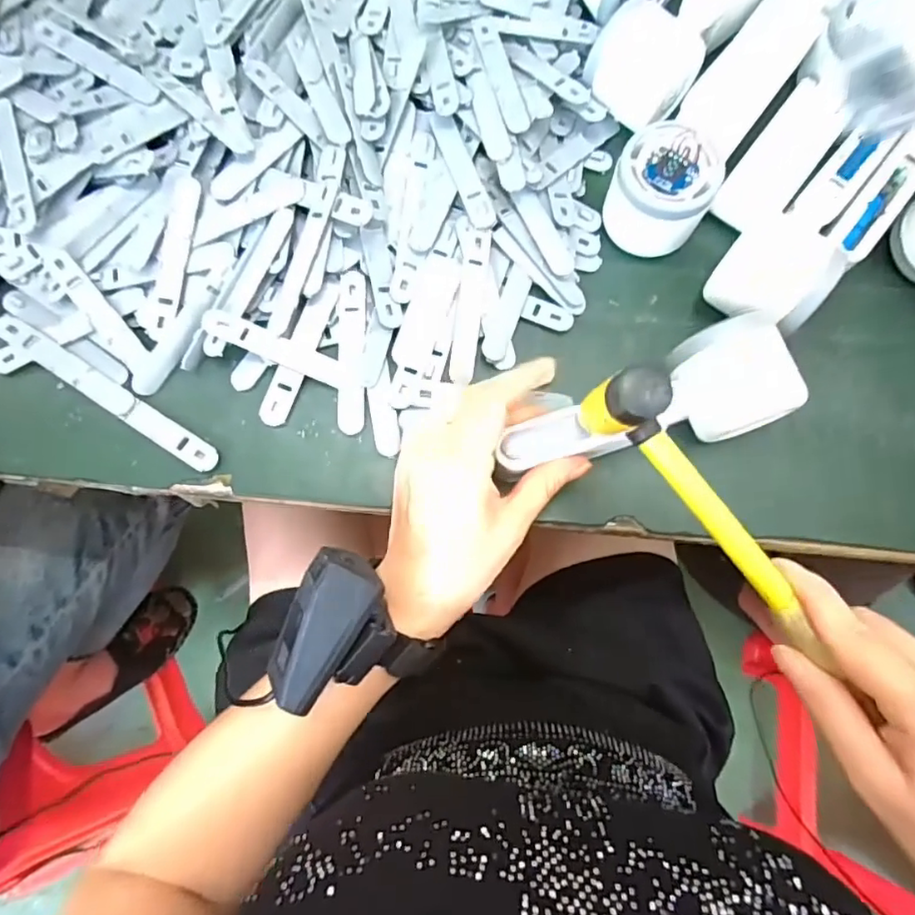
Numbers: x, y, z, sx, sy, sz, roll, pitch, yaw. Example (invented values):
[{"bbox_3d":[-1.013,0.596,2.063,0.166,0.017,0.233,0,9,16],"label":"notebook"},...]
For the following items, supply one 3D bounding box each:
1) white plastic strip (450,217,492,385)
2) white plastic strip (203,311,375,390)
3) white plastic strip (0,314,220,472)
[{"bbox_3d":[0.006,-0.093,0.345,0.018,0.004,0.098,6,87,1],"label":"white plastic strip"},{"bbox_3d":[-0.097,-0.060,0.334,0.097,0.009,0.015,22,75,-9],"label":"white plastic strip"},{"bbox_3d":[-0.203,-0.038,0.334,0.155,0.011,0.016,32,77,7],"label":"white plastic strip"}]

